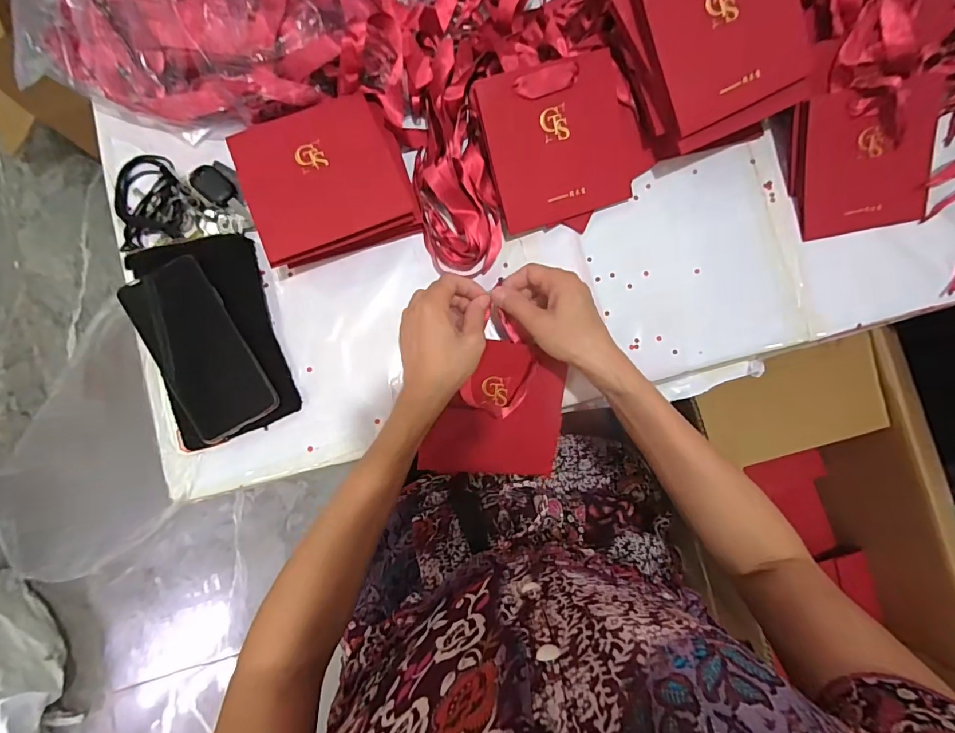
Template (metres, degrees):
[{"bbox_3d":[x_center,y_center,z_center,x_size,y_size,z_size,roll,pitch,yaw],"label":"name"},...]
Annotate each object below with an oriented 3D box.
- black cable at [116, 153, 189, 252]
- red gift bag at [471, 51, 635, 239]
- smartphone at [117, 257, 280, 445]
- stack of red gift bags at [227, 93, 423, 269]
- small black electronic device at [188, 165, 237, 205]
[{"bbox_3d":[-0.334,-0.173,0.454,0.075,0.020,0.092,-22,87,-6],"label":"black cable"},{"bbox_3d":[0.081,-0.219,0.442,0.140,0.006,0.138,-20,111,-8],"label":"red gift bag"},{"bbox_3d":[-0.266,-0.016,0.429,0.079,0.012,0.167,-30,88,-7],"label":"smartphone"},{"bbox_3d":[-0.146,-0.186,0.438,0.149,0.031,0.145,-21,82,-8],"label":"stack of red gift bags"},{"bbox_3d":[-0.270,-0.185,0.457,0.043,0.011,0.030,39,83,0],"label":"small black electronic device"}]

